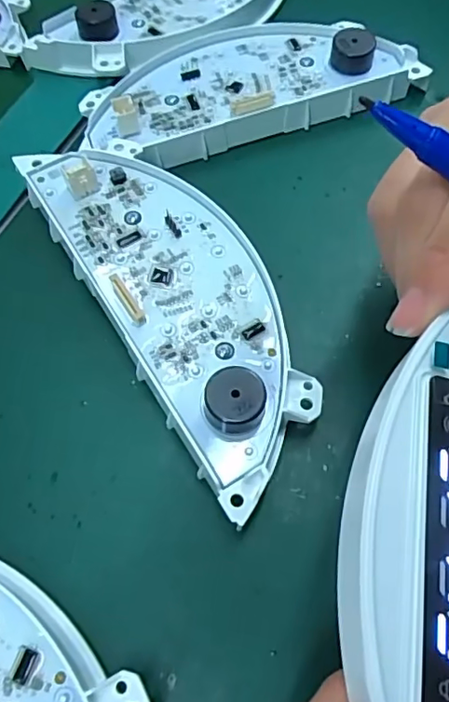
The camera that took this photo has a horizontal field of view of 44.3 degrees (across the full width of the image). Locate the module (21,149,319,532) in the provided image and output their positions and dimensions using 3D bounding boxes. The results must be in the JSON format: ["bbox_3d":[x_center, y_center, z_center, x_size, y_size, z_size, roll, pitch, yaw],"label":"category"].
[{"bbox_3d":[-0.019,-0.024,0.223,0.061,0.026,0.168,-30,63,-14],"label":"module"}]

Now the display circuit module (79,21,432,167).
[{"bbox_3d":[0.011,-0.138,0.281,0.165,0.026,0.065,-17,62,-7],"label":"display circuit module"}]

